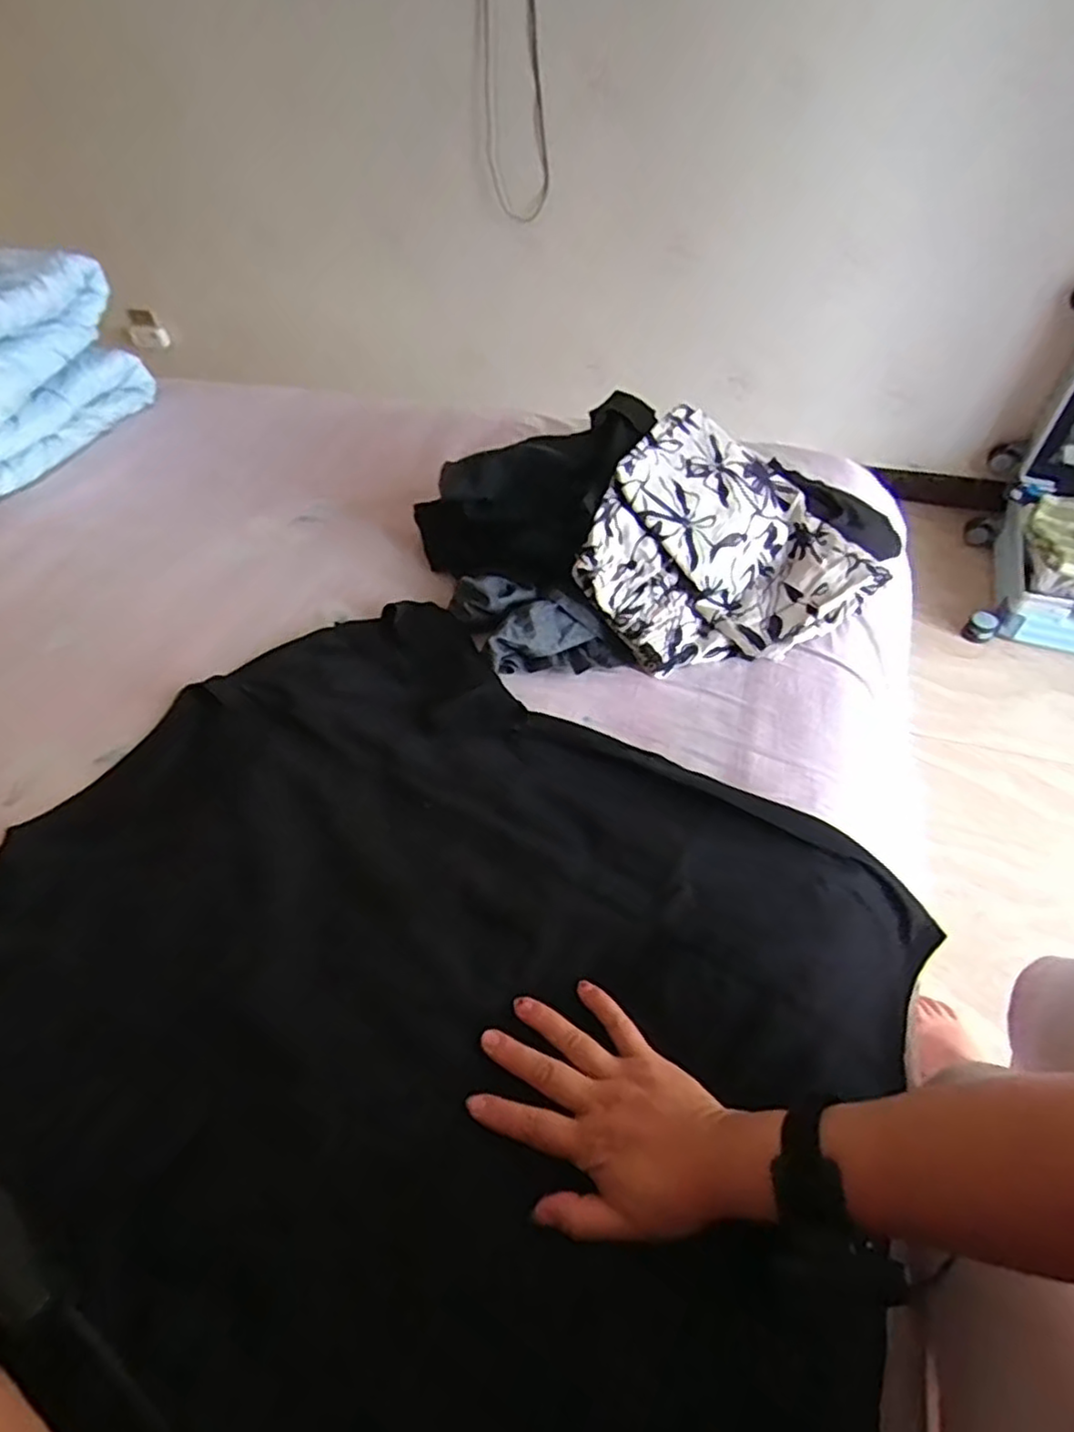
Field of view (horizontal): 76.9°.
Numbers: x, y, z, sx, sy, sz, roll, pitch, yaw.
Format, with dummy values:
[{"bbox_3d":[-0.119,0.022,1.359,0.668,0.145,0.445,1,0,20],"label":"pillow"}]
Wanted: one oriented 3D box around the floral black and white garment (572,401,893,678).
[{"bbox_3d":[0.212,-0.175,0.700,0.257,0.139,0.285,20,51,21],"label":"floral black and white garment"}]

